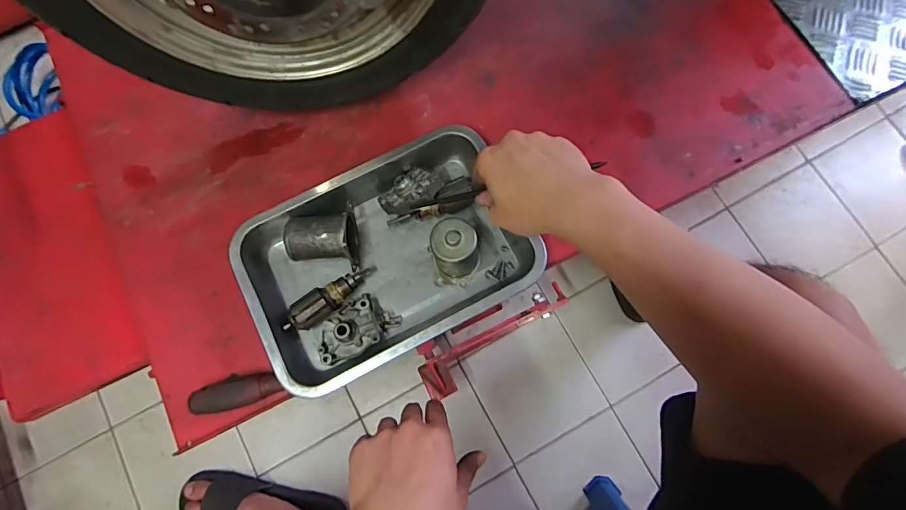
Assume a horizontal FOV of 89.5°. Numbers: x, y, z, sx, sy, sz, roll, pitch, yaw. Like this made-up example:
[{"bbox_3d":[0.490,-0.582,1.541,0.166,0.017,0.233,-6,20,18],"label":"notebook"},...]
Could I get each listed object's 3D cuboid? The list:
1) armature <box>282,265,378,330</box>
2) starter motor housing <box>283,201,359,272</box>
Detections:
[{"bbox_3d":[-0.135,0.046,0.513,0.115,0.025,0.032,-35,79,-19],"label":"armature"},{"bbox_3d":[-0.148,-0.019,0.521,0.071,0.053,0.067,-5,77,-1],"label":"starter motor housing"}]

